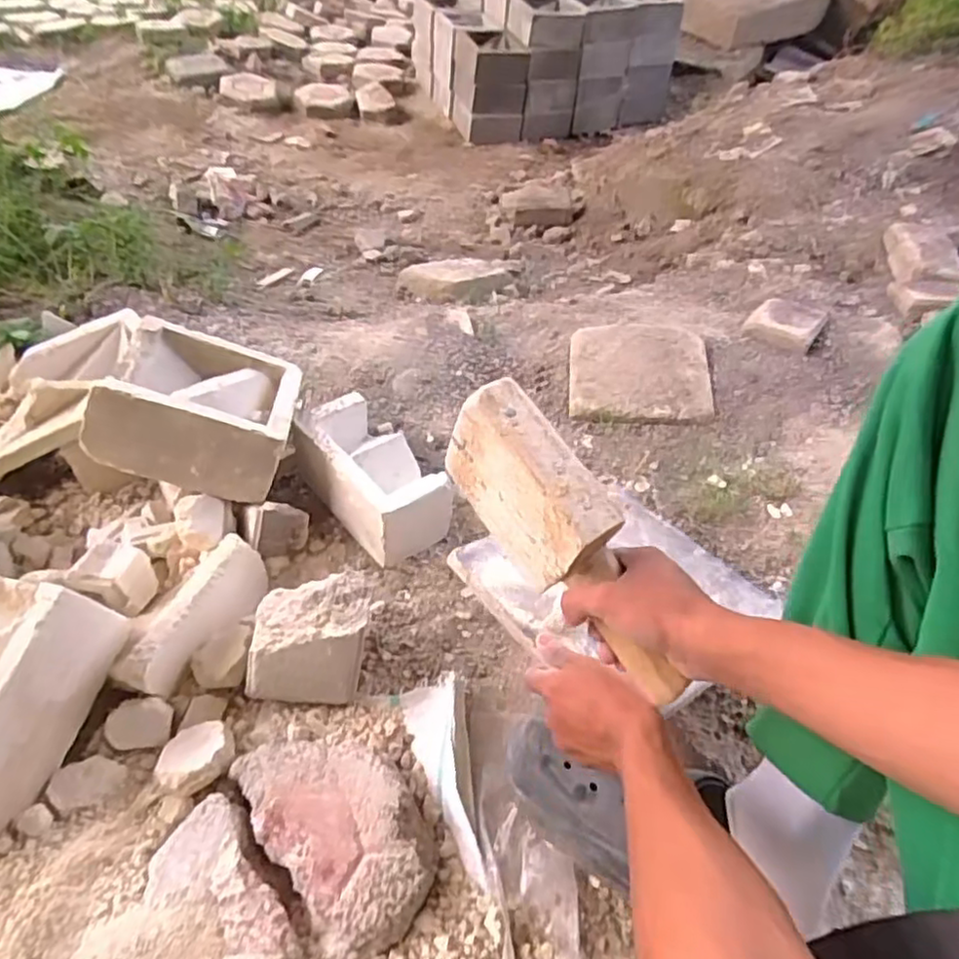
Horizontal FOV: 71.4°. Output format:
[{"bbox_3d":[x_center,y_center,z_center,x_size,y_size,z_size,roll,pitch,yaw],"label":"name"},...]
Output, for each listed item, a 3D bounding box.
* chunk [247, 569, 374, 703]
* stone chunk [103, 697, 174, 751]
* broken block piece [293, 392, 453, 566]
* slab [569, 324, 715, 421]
[{"bbox_3d":[-0.167,0.156,0.661,0.112,0.083,0.097,4,43,-5],"label":"chunk"},{"bbox_3d":[-0.318,0.227,0.623,0.052,0.026,0.040,-3,47,-8],"label":"stone chunk"},{"bbox_3d":[-0.135,0.000,0.835,0.103,0.108,0.199,-27,53,-32],"label":"broken block piece"},{"bbox_3d":[0.236,-0.168,0.990,0.200,0.041,0.198,5,46,0],"label":"slab"}]

